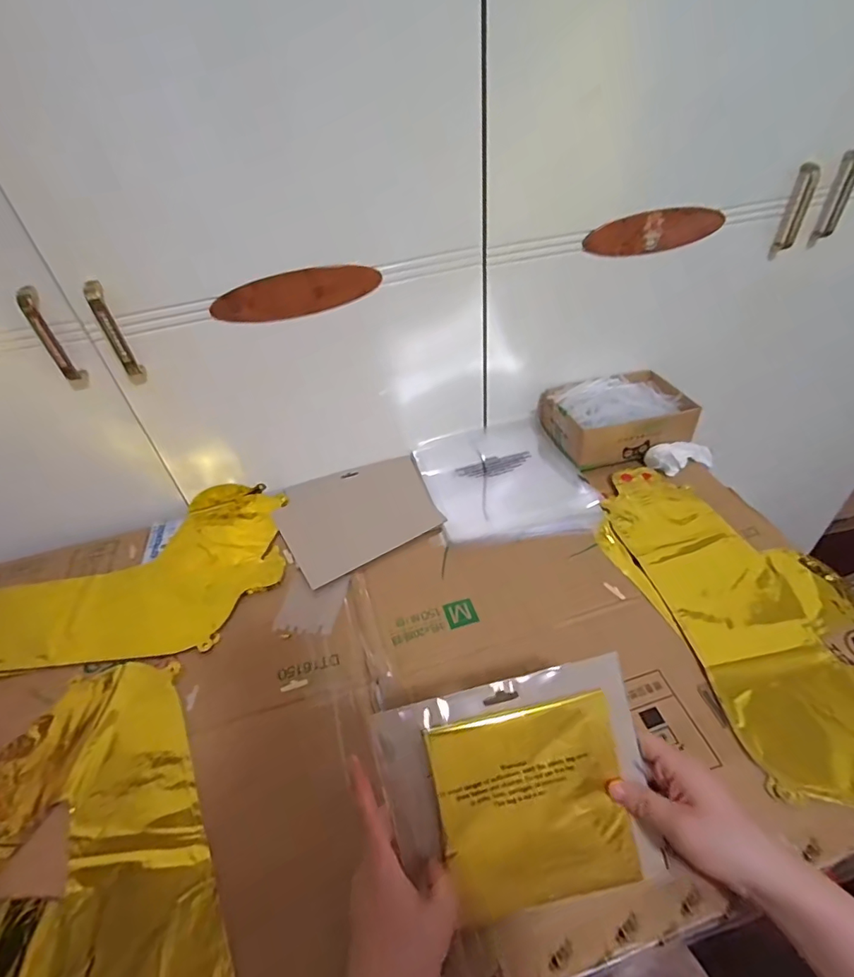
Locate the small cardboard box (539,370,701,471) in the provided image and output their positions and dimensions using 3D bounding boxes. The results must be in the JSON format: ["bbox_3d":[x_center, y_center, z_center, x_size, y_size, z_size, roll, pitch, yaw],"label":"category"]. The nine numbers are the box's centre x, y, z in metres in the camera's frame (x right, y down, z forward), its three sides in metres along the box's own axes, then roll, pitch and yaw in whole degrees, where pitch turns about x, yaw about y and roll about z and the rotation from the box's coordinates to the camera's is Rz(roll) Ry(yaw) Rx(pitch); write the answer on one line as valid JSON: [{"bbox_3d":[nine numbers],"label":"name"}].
[{"bbox_3d":[0.284,-0.108,0.722,0.193,0.076,0.135,-14,43,-8],"label":"small cardboard box"}]

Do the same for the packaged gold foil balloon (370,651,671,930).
[{"bbox_3d":[0.071,0.228,0.366,0.191,0.009,0.161,-11,86,-8],"label":"packaged gold foil balloon"}]

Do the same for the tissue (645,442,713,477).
[{"bbox_3d":[0.364,-0.046,0.693,0.104,0.032,0.040,-7,40,-19],"label":"tissue"}]

